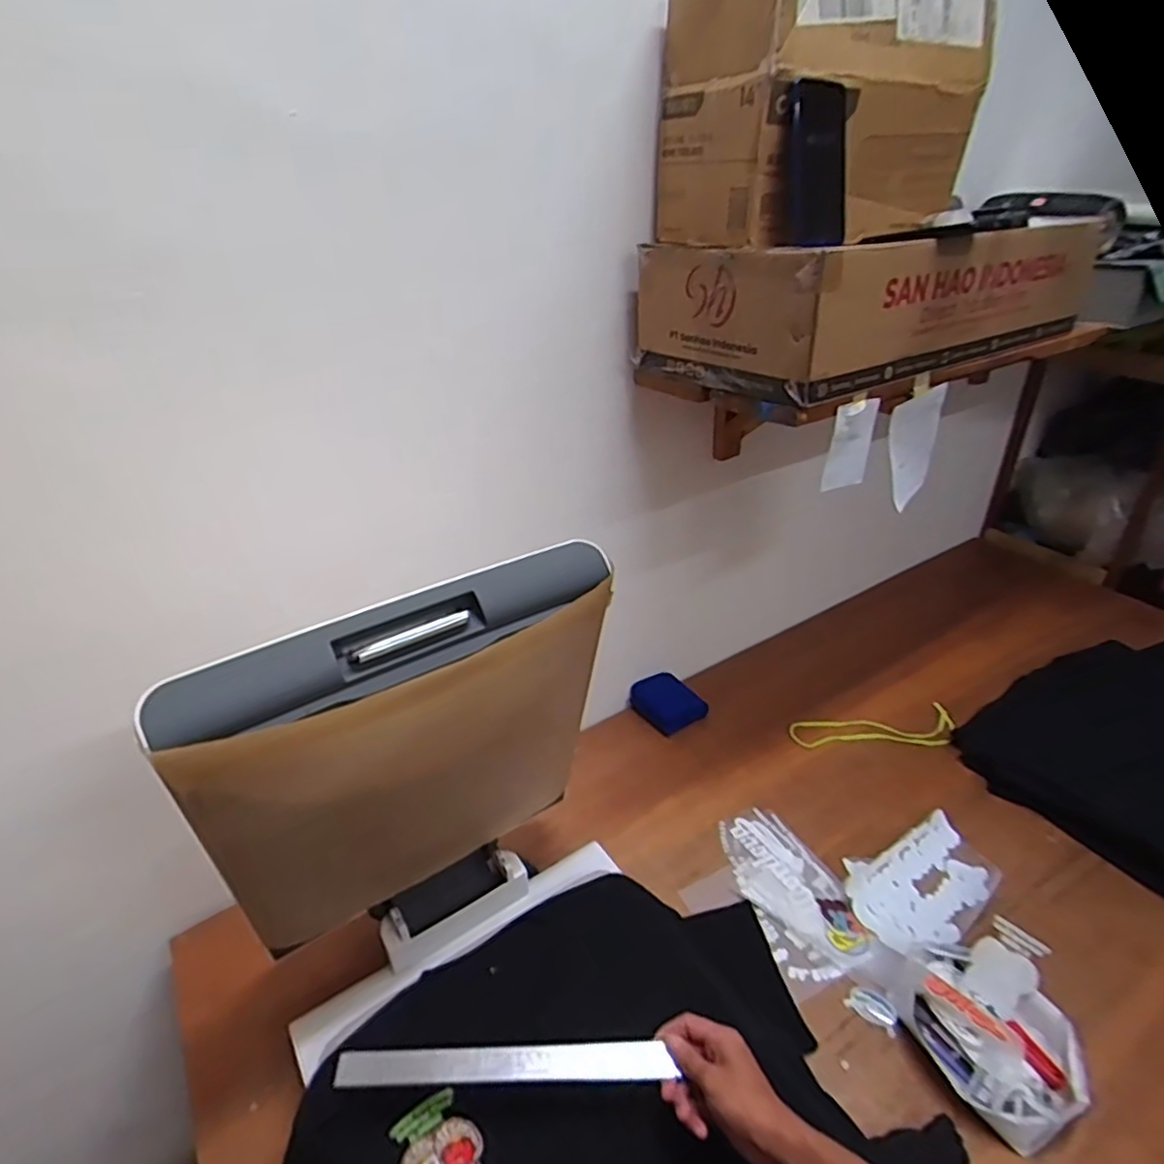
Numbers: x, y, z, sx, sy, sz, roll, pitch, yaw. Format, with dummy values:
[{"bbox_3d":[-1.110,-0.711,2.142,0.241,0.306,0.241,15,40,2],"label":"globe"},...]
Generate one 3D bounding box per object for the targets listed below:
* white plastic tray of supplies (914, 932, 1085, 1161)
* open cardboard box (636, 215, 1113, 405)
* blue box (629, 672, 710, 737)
[{"bbox_3d":[0.485,0.536,0.779,0.164,0.065,0.183,-8,33,-11],"label":"white plastic tray of supplies"},{"bbox_3d":[0.409,-0.402,0.918,0.609,0.146,0.290,-20,37,-28],"label":"open cardboard box"},{"bbox_3d":[0.163,0.232,1.274,0.106,0.042,0.127,-23,38,-31],"label":"blue box"}]

